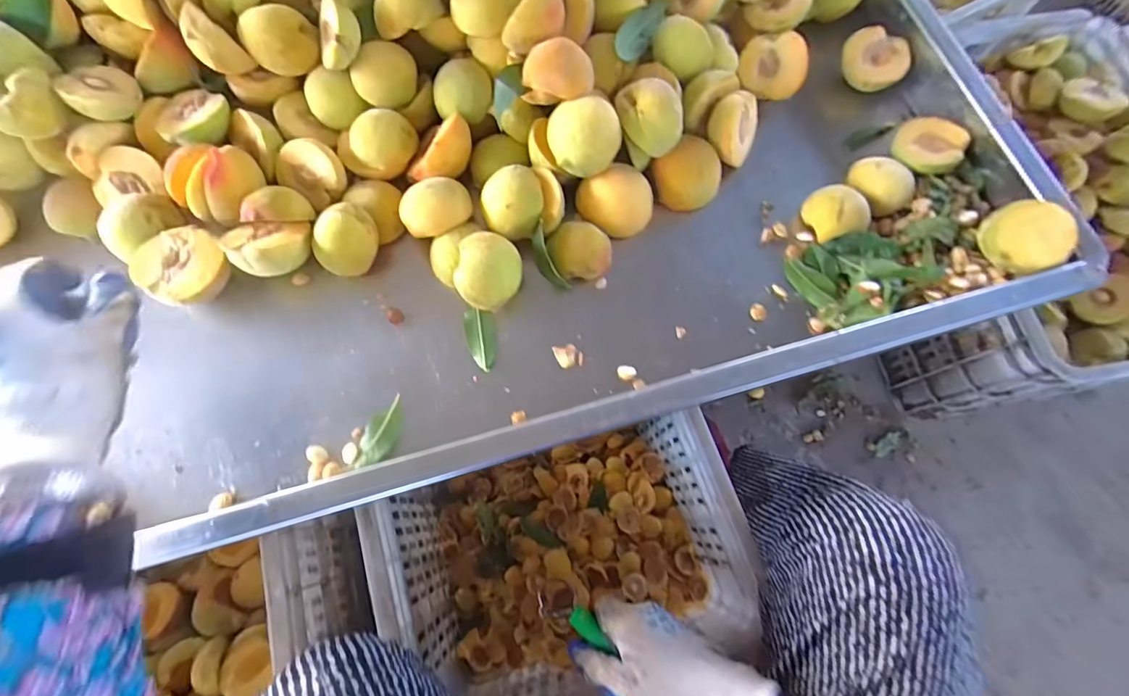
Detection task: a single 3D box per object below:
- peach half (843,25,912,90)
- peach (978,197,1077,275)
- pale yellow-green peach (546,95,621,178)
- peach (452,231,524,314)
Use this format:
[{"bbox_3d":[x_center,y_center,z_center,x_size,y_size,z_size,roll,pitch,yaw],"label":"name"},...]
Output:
[{"bbox_3d":[0.306,-0.284,0.488,0.061,0.029,0.052,32,101,10],"label":"peach half"},{"bbox_3d":[0.374,-0.092,0.392,0.059,0.044,0.058,0,72,-1],"label":"peach"},{"bbox_3d":[0.016,-0.173,0.407,0.058,0.055,0.048,3,72,0],"label":"pale yellow-green peach"},{"bbox_3d":[-0.062,-0.059,0.404,0.048,0.050,0.053,11,72,2],"label":"peach"}]

